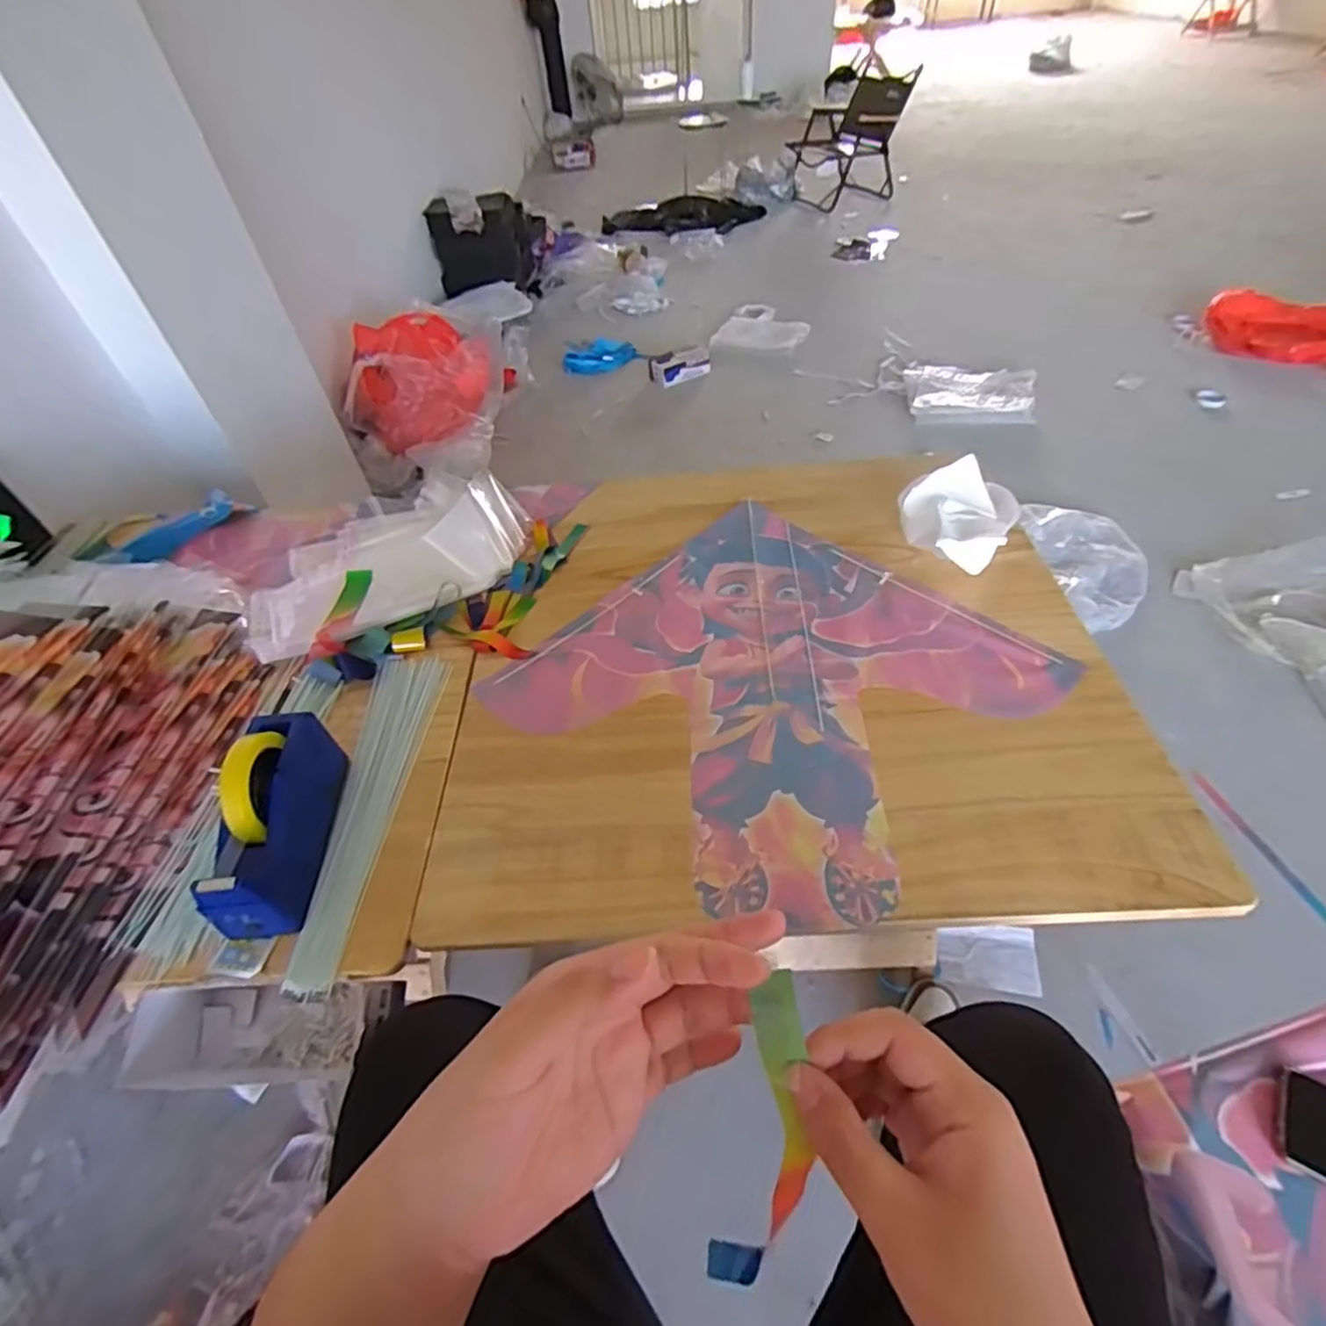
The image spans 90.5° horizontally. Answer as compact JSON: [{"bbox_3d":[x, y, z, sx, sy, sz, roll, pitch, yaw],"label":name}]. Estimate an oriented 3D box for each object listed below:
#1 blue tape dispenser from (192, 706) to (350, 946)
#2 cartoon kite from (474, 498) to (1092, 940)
[{"bbox_3d":[-0.389,0.154,0.661,0.062,0.135,0.204,-4,49,2],"label":"blue tape dispenser"},{"bbox_3d":[0.131,0.018,0.815,0.513,0.010,0.520,-39,56,-25],"label":"cartoon kite"}]

